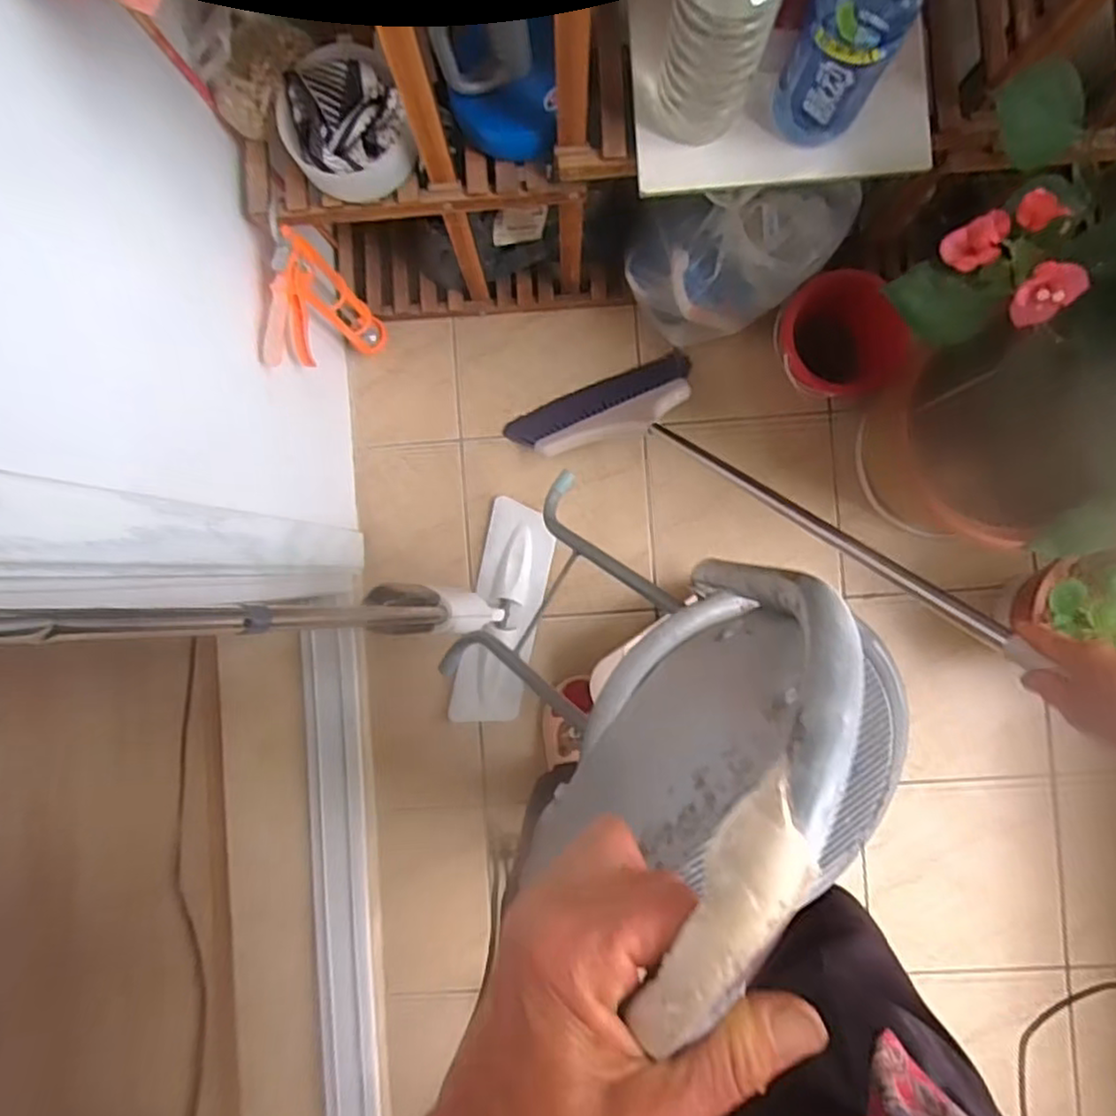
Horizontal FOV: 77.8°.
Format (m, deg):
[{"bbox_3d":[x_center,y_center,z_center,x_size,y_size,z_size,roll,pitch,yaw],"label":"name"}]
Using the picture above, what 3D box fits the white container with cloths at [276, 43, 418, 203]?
[{"bbox_3d":[-0.238,-0.483,0.769,0.130,0.062,0.142,0,90,2],"label":"white container with cloths"}]

